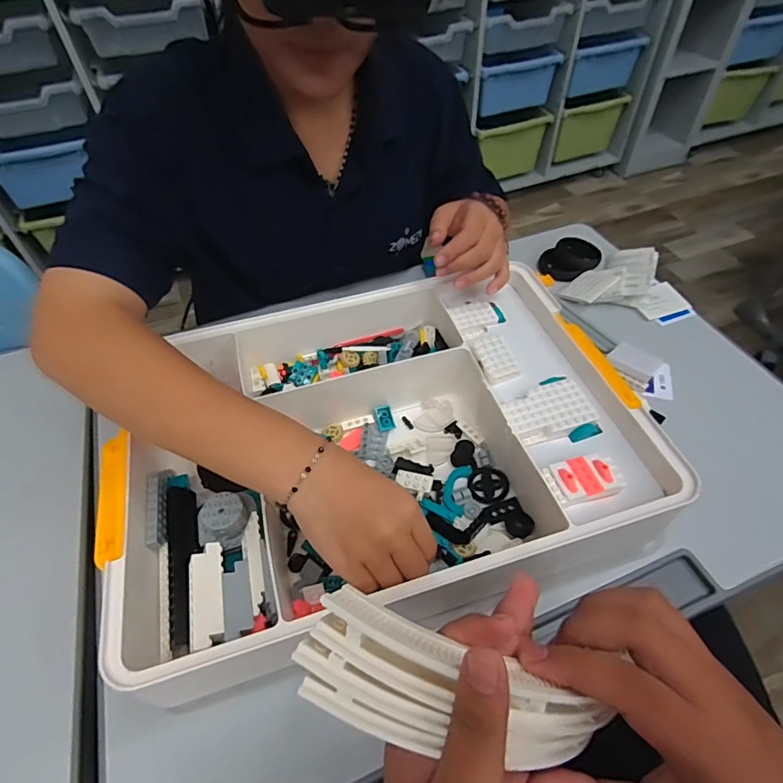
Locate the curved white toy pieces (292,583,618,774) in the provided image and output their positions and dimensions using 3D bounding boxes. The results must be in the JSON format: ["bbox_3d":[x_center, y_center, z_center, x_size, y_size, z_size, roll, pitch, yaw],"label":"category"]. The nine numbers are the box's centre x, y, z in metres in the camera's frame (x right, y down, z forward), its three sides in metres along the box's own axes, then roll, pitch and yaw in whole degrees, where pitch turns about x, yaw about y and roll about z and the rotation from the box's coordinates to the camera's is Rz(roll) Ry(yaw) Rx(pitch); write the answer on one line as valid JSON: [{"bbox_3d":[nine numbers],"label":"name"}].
[{"bbox_3d":[0.032,0.136,0.222,0.146,0.026,0.049,20,53,-2],"label":"curved white toy pieces"}]

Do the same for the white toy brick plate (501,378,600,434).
[{"bbox_3d":[0.136,0.016,0.427,0.075,0.007,0.047,-17,52,-11],"label":"white toy brick plate"}]

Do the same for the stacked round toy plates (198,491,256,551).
[{"bbox_3d":[-0.132,0.101,0.382,0.042,0.021,0.038,-2,51,0],"label":"stacked round toy plates"}]

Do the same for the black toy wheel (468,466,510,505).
[{"bbox_3d":[0.087,0.084,0.439,0.036,0.005,0.034,-1,51,1],"label":"black toy wheel"}]

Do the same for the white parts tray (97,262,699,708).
[{"bbox_3d":[-0.012,0.035,0.438,0.425,0.069,0.311,-12,51,-8],"label":"white parts tray"}]

